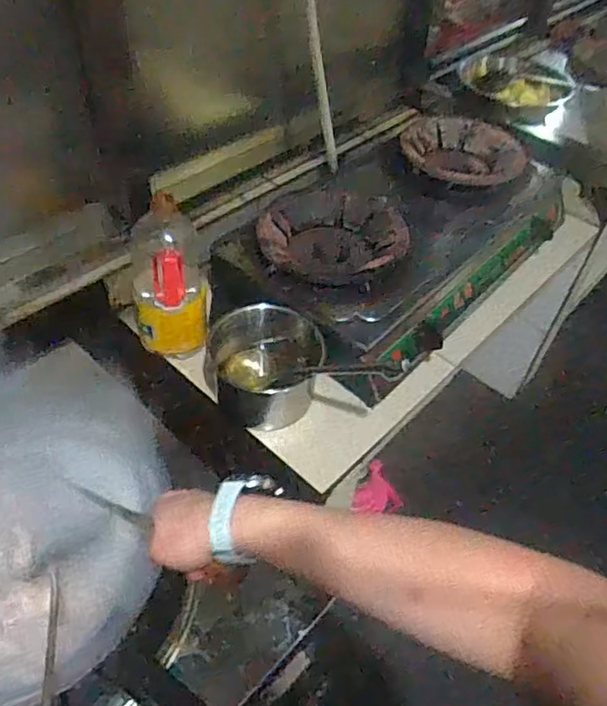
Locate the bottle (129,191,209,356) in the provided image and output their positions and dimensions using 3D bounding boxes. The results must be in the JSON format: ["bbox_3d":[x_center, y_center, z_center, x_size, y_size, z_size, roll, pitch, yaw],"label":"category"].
[{"bbox_3d":[-0.210,-0.117,0.918,0.111,0.257,0.110,-7,48,-12],"label":"bottle"}]

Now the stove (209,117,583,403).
[{"bbox_3d":[0.194,-0.242,1.097,0.364,0.168,0.664,35,54,25],"label":"stove"}]

